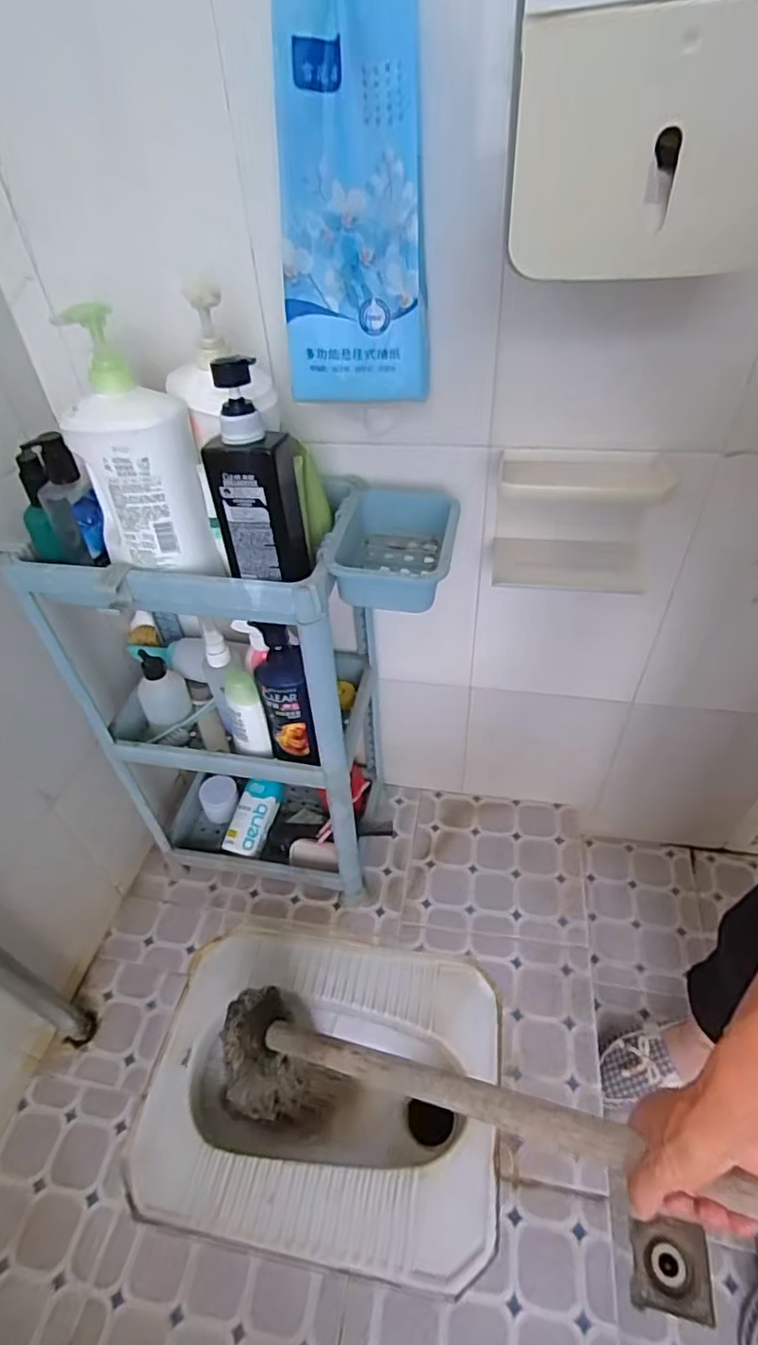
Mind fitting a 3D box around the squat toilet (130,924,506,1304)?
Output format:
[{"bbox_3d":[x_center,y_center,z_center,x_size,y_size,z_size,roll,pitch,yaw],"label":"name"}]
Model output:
[{"bbox_3d":[-0.077,0.613,0.887,0.478,0.140,0.364,5,44,9],"label":"squat toilet"}]

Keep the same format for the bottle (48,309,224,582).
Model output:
[{"bbox_3d":[-0.236,-0.212,0.575,0.115,0.217,0.104,-13,44,-9],"label":"bottle"}]

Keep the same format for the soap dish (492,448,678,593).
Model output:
[{"bbox_3d":[0.222,-0.172,0.683,0.183,0.125,0.115,8,45,12],"label":"soap dish"}]

